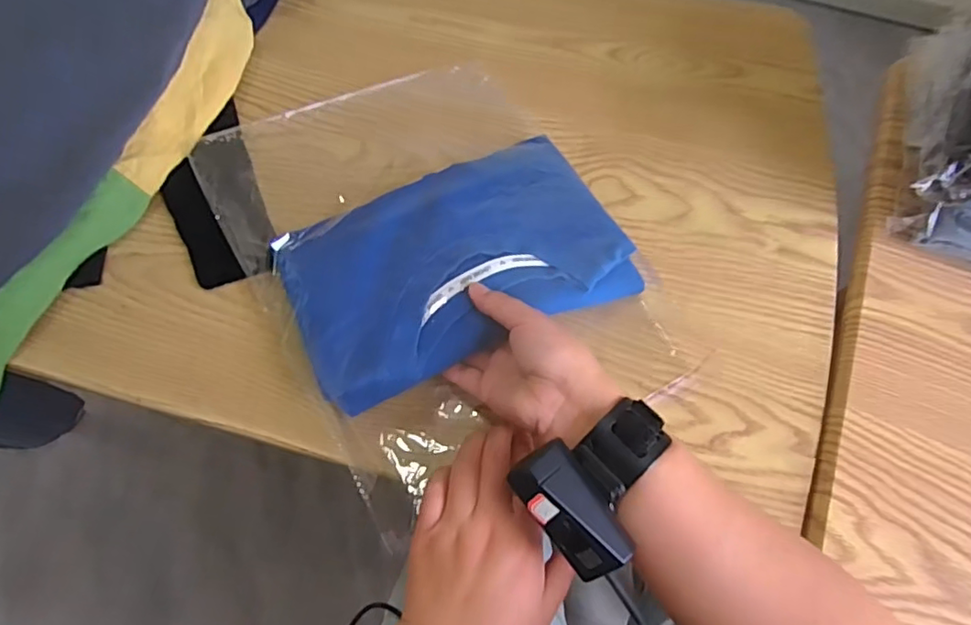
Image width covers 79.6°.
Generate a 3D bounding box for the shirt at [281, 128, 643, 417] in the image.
[{"bbox_3d":[-0.024,-0.042,0.433,0.237,0.025,0.157,-25,66,-14],"label":"shirt"}]

